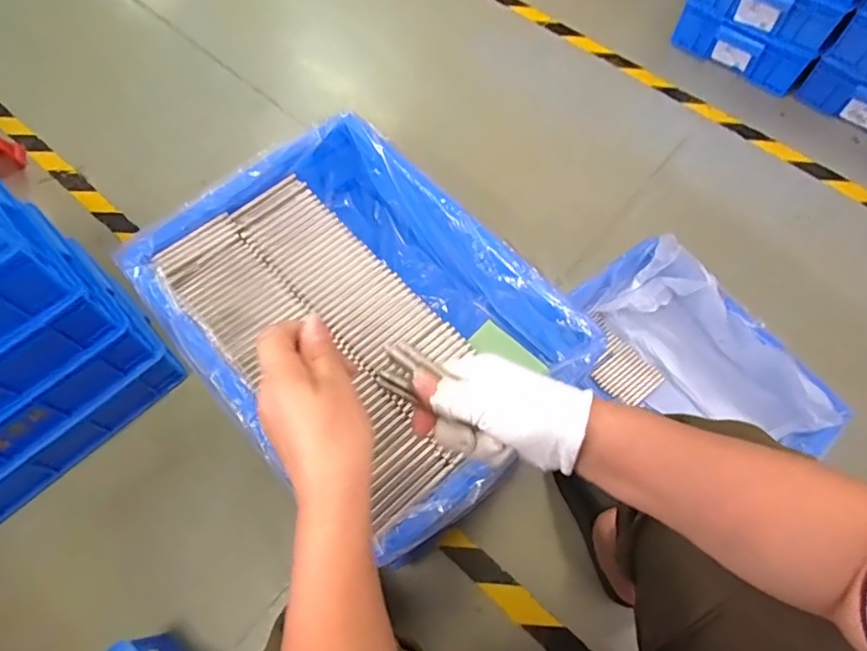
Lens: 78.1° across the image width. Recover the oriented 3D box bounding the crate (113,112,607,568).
[{"bbox_3d":[-0.076,-0.008,0.578,0.308,0.119,0.406,-40,72,-17],"label":"crate"}]

